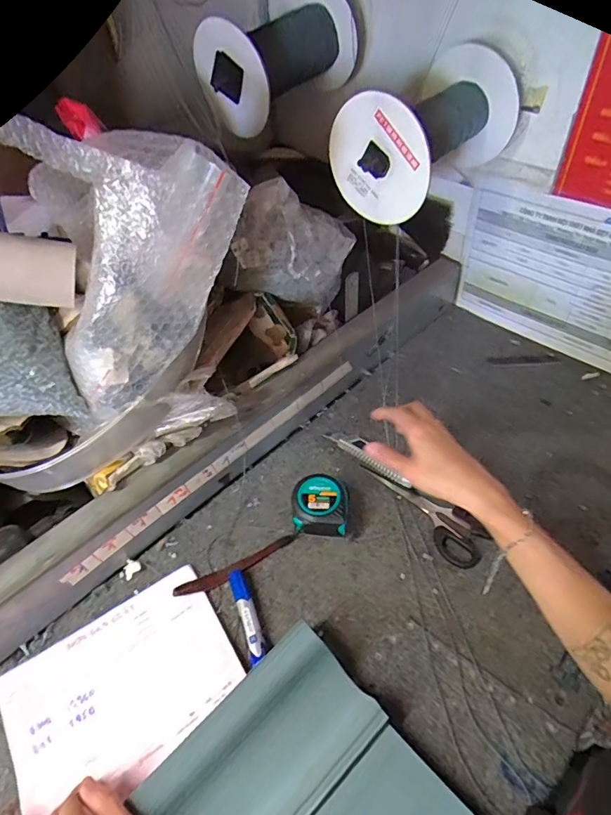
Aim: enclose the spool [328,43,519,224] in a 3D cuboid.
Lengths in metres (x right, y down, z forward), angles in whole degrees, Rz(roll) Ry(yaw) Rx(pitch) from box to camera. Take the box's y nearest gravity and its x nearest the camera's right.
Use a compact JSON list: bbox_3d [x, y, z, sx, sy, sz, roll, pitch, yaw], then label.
[{"bbox_3d":[0.140,-0.319,0.545,0.128,0.124,0.209,30,55,28],"label":"spool"}]

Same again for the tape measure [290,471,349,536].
[{"bbox_3d":[0.018,0.109,0.524,0.058,0.044,0.064,1,47,6],"label":"tape measure"}]

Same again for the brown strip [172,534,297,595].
[{"bbox_3d":[-0.072,0.166,0.497,0.135,0.016,0.015,-25,50,-17],"label":"brown strip"}]

